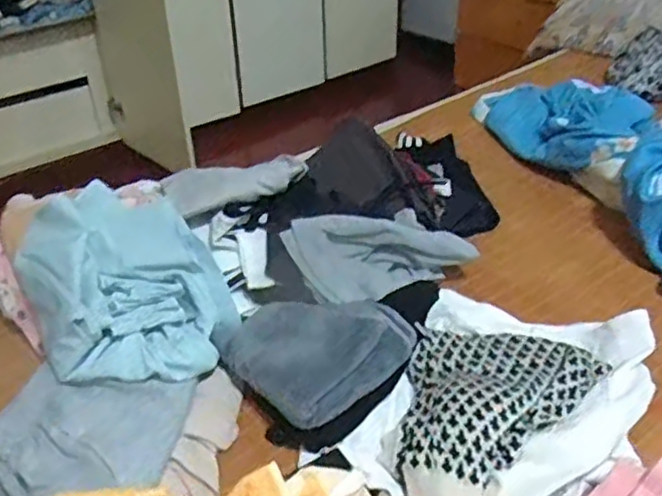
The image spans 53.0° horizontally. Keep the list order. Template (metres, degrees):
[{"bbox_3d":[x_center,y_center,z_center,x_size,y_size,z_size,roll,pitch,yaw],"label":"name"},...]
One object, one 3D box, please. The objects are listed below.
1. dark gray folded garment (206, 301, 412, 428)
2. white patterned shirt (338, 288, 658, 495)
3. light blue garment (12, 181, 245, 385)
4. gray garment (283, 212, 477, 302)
[{"bbox_3d":[-0.021,0.107,0.775,0.172,0.059,0.194,-28,43,-32],"label":"dark gray folded garment"},{"bbox_3d":[0.191,0.165,0.728,0.264,0.077,0.344,18,40,27],"label":"white patterned shirt"},{"bbox_3d":[-0.261,0.042,0.826,0.221,0.110,0.286,-26,42,-29],"label":"light blue garment"},{"bbox_3d":[0.075,0.009,0.912,0.261,0.103,0.090,-12,37,-13],"label":"gray garment"}]

